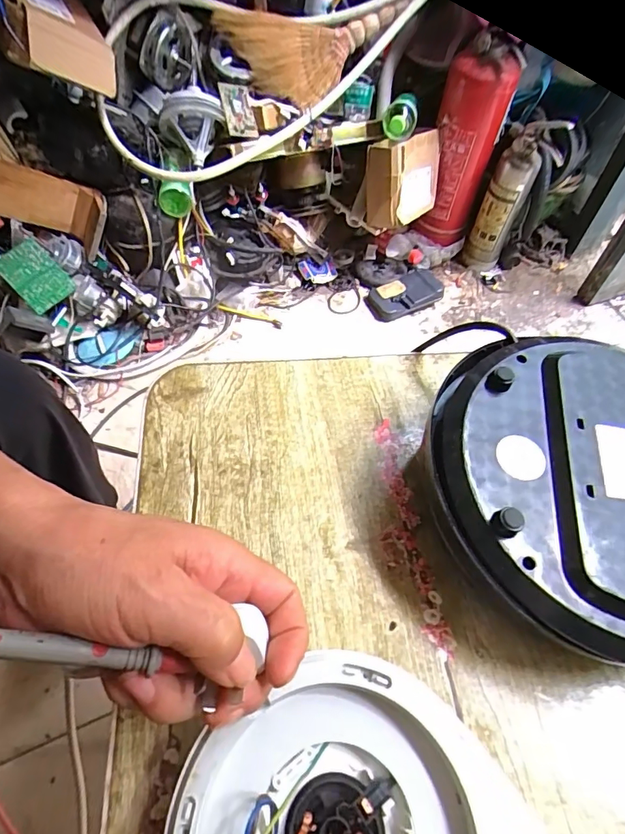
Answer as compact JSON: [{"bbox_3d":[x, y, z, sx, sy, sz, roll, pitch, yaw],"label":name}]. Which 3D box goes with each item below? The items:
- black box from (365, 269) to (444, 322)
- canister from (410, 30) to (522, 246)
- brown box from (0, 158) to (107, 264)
[{"bbox_3d":[0.225,-0.296,1.112,0.183,0.044,0.114,-28,62,-19],"label":"black box"},{"bbox_3d":[0.338,-0.599,1.081,0.140,0.412,0.124,17,57,9],"label":"canister"},{"bbox_3d":[-0.553,-0.393,0.867,0.291,0.122,0.120,6,51,-31],"label":"brown box"}]

